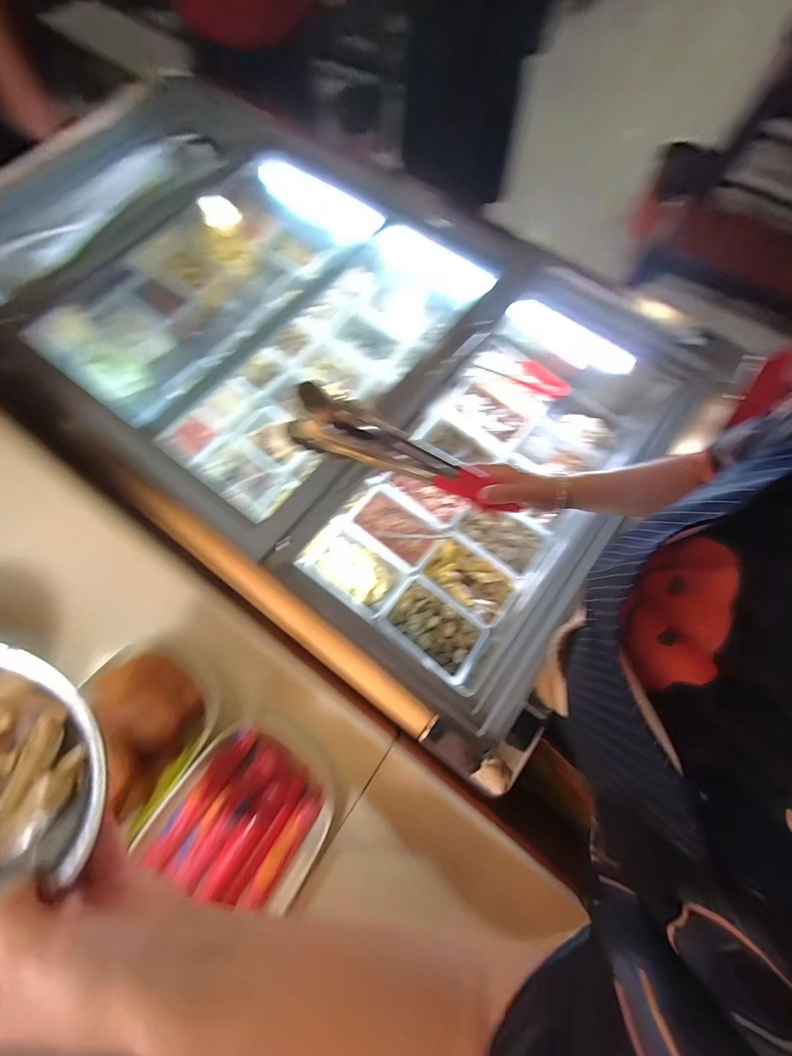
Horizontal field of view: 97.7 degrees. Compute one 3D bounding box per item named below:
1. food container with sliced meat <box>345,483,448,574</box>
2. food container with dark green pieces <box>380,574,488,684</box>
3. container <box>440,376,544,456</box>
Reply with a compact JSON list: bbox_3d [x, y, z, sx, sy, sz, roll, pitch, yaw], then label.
[{"bbox_3d":[-0.008,-0.005,0.783,0.211,0.037,0.137,39,77,11],"label":"food container with sliced meat"},{"bbox_3d":[0.078,0.199,0.701,0.196,0.061,0.131,39,77,11],"label":"food container with dark green pieces"},{"bbox_3d":[0.227,-0.276,0.858,0.206,0.061,0.136,32,76,9],"label":"container"}]

